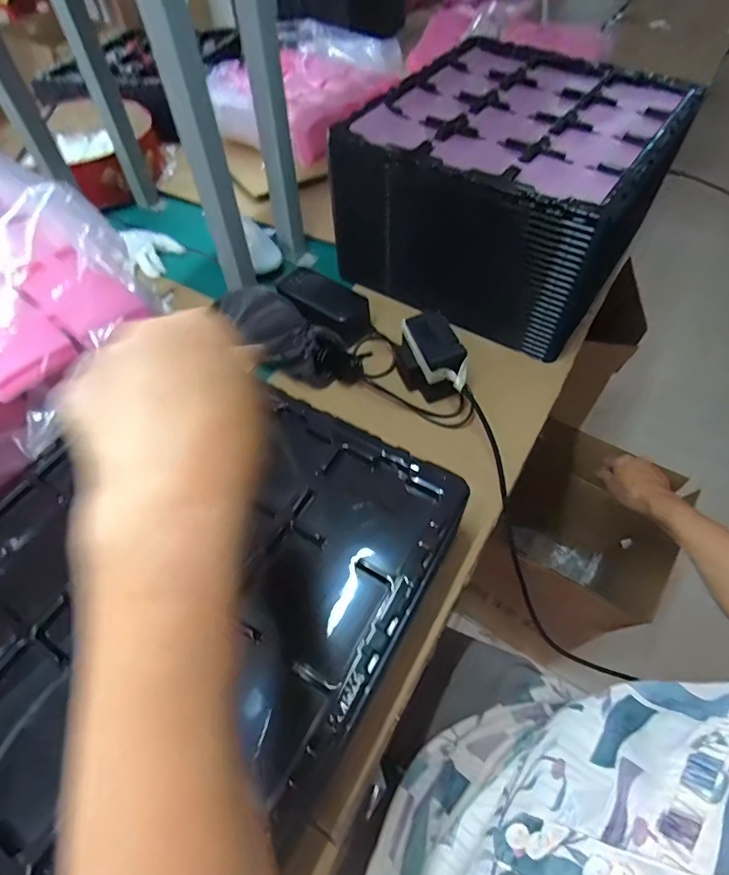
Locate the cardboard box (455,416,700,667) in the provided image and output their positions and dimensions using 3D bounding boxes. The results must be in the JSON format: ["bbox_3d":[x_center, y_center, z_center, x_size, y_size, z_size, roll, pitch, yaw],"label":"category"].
[{"bbox_3d":[0.385,0.238,0.902,0.254,0.427,0.271,28,62,20],"label":"cardboard box"}]

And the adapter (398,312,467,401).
[{"bbox_3d":[0.077,-0.084,0.521,0.058,0.073,0.094,-17,57,-8],"label":"adapter"}]

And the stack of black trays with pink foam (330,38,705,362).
[{"bbox_3d":[0.190,-0.333,0.615,0.338,0.183,0.362,28,62,20],"label":"stack of black trays with pink foam"}]

